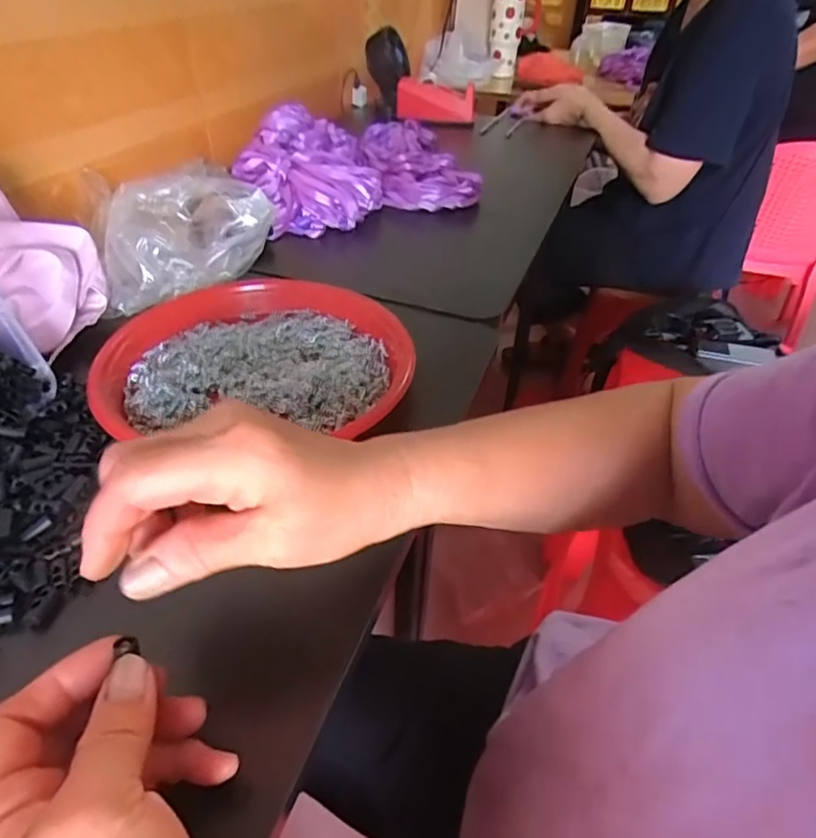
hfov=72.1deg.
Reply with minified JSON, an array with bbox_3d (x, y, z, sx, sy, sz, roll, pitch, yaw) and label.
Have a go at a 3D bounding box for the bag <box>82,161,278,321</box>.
[{"bbox_3d":[-0.207,-0.169,0.523,0.103,0.087,0.169,16,43,15],"label":"bag"}]

